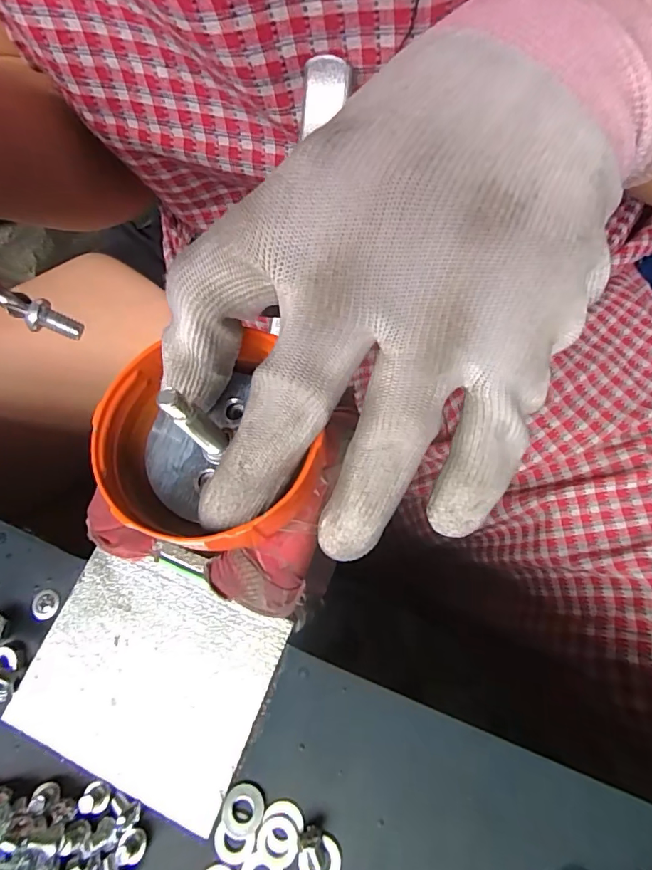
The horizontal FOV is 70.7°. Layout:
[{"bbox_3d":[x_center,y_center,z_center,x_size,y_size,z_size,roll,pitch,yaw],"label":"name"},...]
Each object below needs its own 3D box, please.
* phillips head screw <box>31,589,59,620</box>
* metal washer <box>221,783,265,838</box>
[{"bbox_3d":[-0.098,0.058,0.159,0.009,0.004,0.010,-8,67,-2],"label":"phillips head screw"},{"bbox_3d":[-0.024,0.108,0.132,0.012,0.004,0.012,0,69,-5],"label":"metal washer"}]

